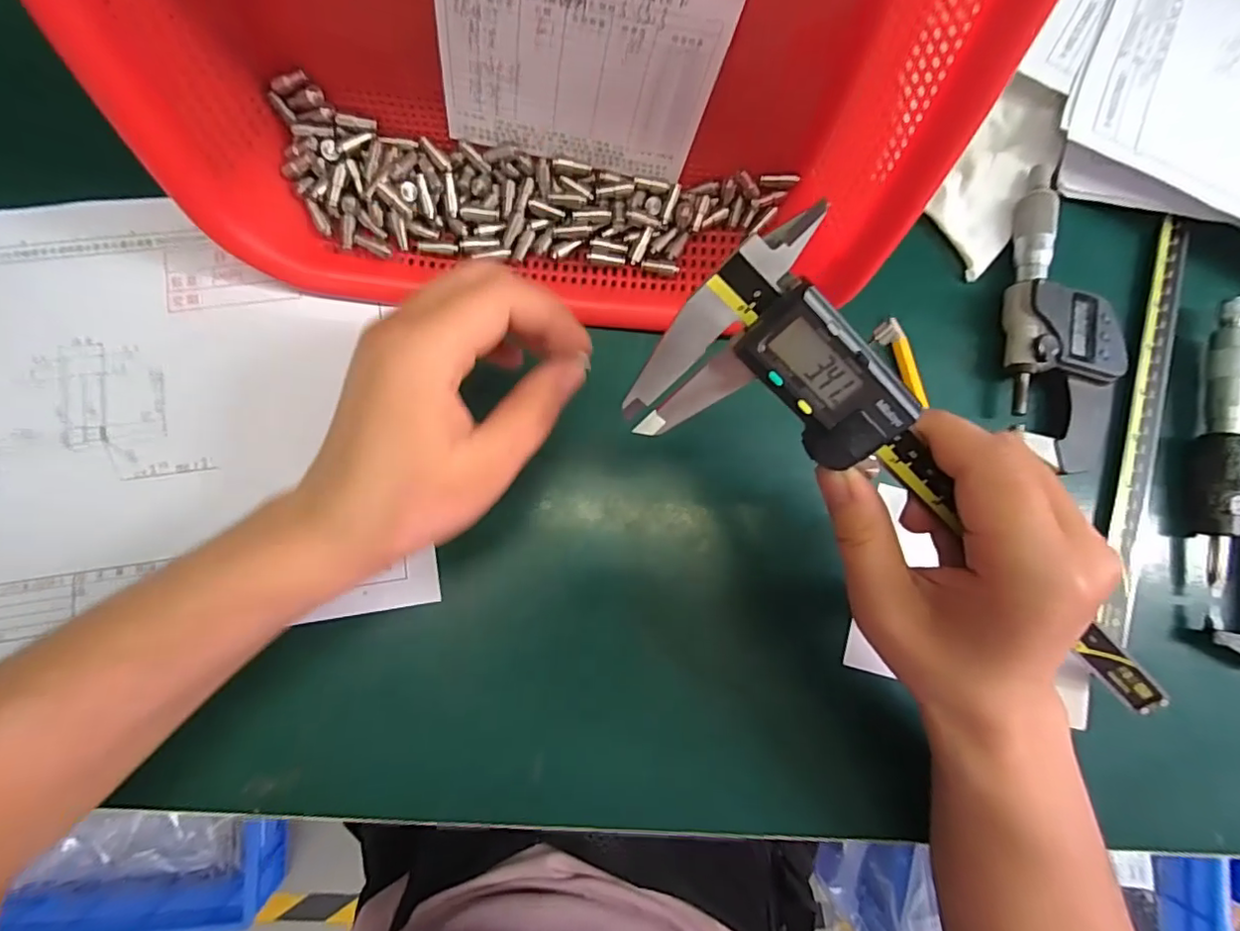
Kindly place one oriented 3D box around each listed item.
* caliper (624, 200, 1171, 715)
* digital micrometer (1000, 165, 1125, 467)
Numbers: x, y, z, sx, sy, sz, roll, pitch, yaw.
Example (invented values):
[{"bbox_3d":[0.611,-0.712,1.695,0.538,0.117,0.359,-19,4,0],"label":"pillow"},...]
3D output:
[{"bbox_3d":[0.113,0.036,0.219,0.078,0.013,0.267,-36,114,26],"label":"caliper"},{"bbox_3d":[0.226,-0.077,0.290,0.053,0.018,0.157,4,83,-6],"label":"digital micrometer"}]

